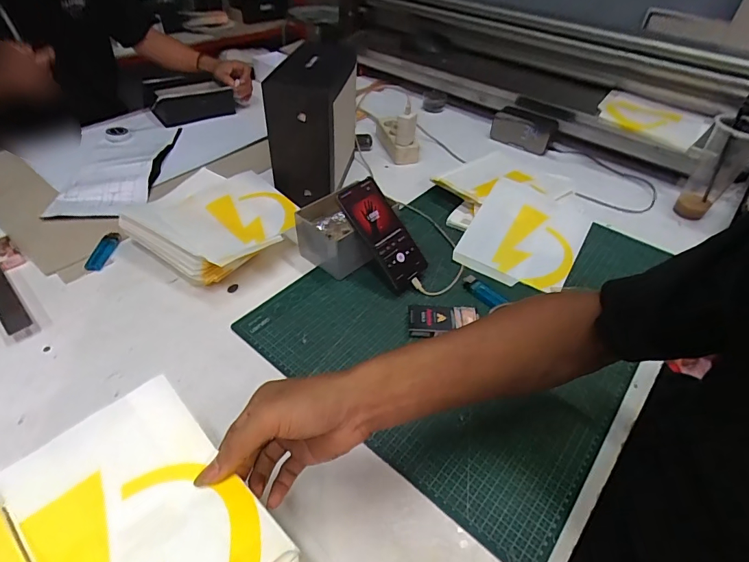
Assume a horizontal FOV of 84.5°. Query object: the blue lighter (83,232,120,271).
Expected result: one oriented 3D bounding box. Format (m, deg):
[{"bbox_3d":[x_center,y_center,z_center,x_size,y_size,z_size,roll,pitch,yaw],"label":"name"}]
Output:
[{"bbox_3d":[-0.436,-0.048,0.661,0.025,0.011,0.080,-3,44,-3],"label":"blue lighter"}]

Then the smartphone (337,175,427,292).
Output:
[{"bbox_3d":[0.015,-0.074,0.613,0.076,0.010,0.162,-38,96,-32],"label":"smartphone"}]

